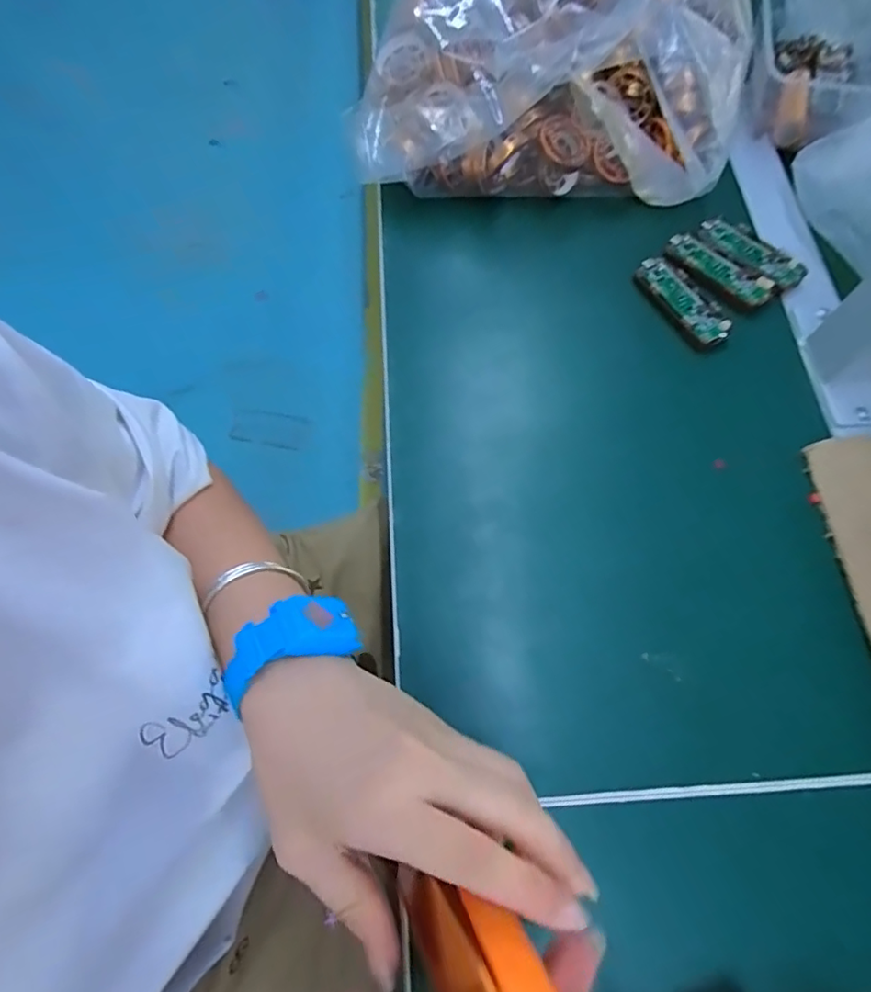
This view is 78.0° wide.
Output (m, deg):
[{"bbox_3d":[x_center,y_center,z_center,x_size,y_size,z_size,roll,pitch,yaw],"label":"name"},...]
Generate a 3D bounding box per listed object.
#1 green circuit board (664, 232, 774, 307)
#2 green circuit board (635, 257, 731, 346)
[{"bbox_3d":[0.212,-0.170,0.403,0.029,0.008,0.081,-42,73,-13],"label":"green circuit board"},{"bbox_3d":[0.181,-0.144,0.398,0.029,0.012,0.081,-32,71,-10],"label":"green circuit board"}]

